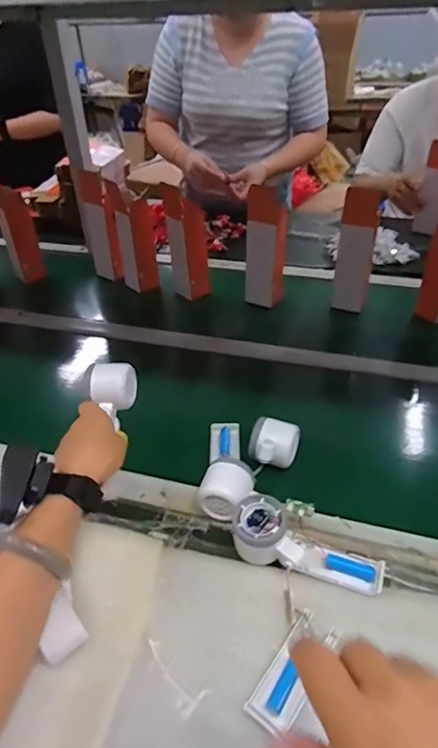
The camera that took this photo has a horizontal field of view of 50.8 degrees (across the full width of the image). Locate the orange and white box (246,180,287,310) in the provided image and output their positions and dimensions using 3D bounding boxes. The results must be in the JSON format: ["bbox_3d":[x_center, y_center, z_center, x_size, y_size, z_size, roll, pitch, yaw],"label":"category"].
[{"bbox_3d":[0.095,-0.255,0.925,0.074,0.212,0.062,7,38,11],"label":"orange and white box"}]

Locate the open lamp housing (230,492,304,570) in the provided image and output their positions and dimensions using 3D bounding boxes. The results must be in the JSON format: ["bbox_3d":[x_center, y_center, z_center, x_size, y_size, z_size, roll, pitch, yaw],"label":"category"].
[{"bbox_3d":[0.055,0.173,0.503,0.080,0.046,0.059,13,39,18],"label":"open lamp housing"}]

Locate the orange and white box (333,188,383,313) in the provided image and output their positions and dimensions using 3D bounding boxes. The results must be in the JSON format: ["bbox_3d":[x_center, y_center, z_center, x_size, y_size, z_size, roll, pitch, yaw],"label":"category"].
[{"bbox_3d":[0.273,-0.248,0.908,0.069,0.221,0.074,13,39,19],"label":"orange and white box"}]

